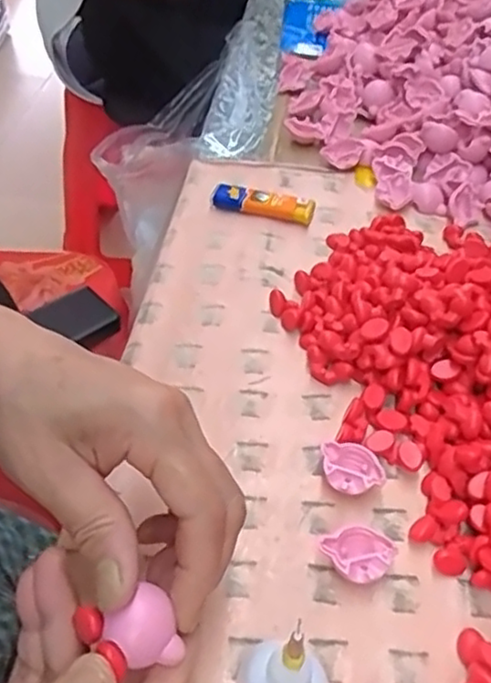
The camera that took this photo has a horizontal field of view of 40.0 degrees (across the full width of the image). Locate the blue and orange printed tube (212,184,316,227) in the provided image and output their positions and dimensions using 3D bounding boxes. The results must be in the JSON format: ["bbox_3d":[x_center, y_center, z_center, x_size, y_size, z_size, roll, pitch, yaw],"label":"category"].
[{"bbox_3d":[0.013,-0.106,0.520,0.081,0.013,0.020,15,50,13],"label":"blue and orange printed tube"}]

